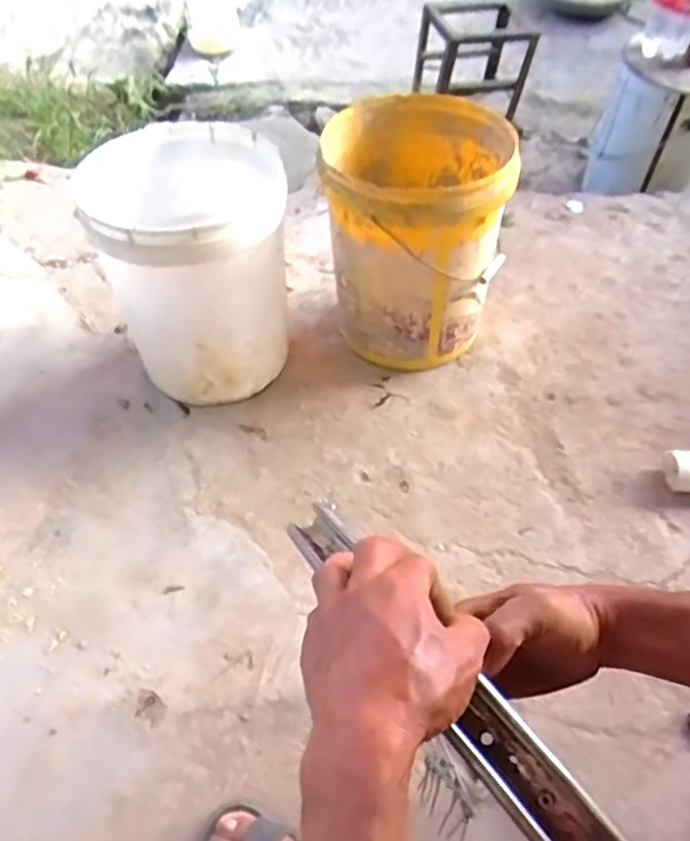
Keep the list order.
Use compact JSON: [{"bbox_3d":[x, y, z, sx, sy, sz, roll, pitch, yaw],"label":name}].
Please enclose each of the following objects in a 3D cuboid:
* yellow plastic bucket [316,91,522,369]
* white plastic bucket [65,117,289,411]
[{"bbox_3d":[0.123,-0.339,1.251,0.305,0.402,0.371,1,53,4],"label":"yellow plastic bucket"},{"bbox_3d":[-0.259,-0.284,1.215,0.300,0.339,0.379,-19,54,-12],"label":"white plastic bucket"}]

